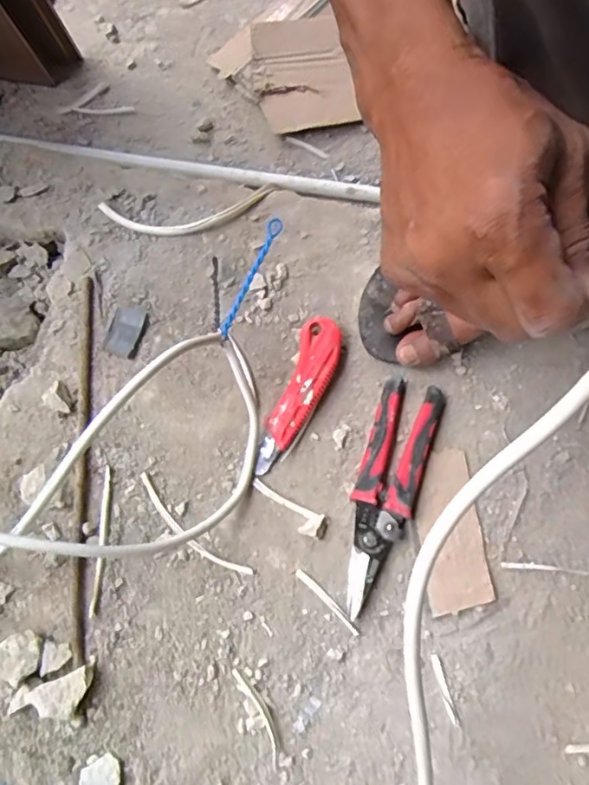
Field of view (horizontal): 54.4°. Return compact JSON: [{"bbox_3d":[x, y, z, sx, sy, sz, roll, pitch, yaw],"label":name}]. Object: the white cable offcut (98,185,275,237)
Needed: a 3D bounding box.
[{"bbox_3d":[-0.110,-0.192,0.602,0.183,0.012,0.056,-9,74,-4],"label":"white cable offcut"}]

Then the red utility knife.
[{"bbox_3d":[0.006,0.002,0.541,0.043,0.018,0.156,20,74,5],"label":"red utility knife"}]

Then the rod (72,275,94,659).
[{"bbox_3d":[-0.194,0.052,0.523,0.010,0.013,0.350,-4,73,-2],"label":"rod"}]

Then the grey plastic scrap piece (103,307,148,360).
[{"bbox_3d":[-0.165,-0.061,0.558,0.034,0.015,0.053,11,73,2],"label":"grey plastic scrap piece"}]

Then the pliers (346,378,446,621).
[{"bbox_3d":[0.083,0.088,0.515,0.057,0.016,0.206,19,74,5],"label":"pliers"}]

